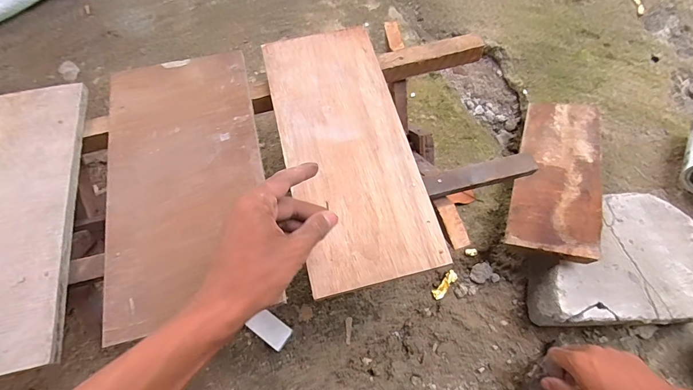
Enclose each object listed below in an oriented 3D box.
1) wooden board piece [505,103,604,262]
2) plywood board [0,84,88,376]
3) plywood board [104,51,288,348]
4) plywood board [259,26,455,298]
[{"bbox_3d":[0.354,-0.046,0.591,0.120,0.013,0.346,11,52,24],"label":"wooden board piece"},{"bbox_3d":[-0.388,0.019,0.398,0.149,0.018,0.343,-12,67,-6],"label":"plywood board"},{"bbox_3d":[-0.189,-0.030,0.416,0.174,0.010,0.339,-13,68,-7],"label":"plywood board"},{"bbox_3d":[-0.002,-0.065,0.429,0.146,0.007,0.339,-13,68,-7],"label":"plywood board"}]

